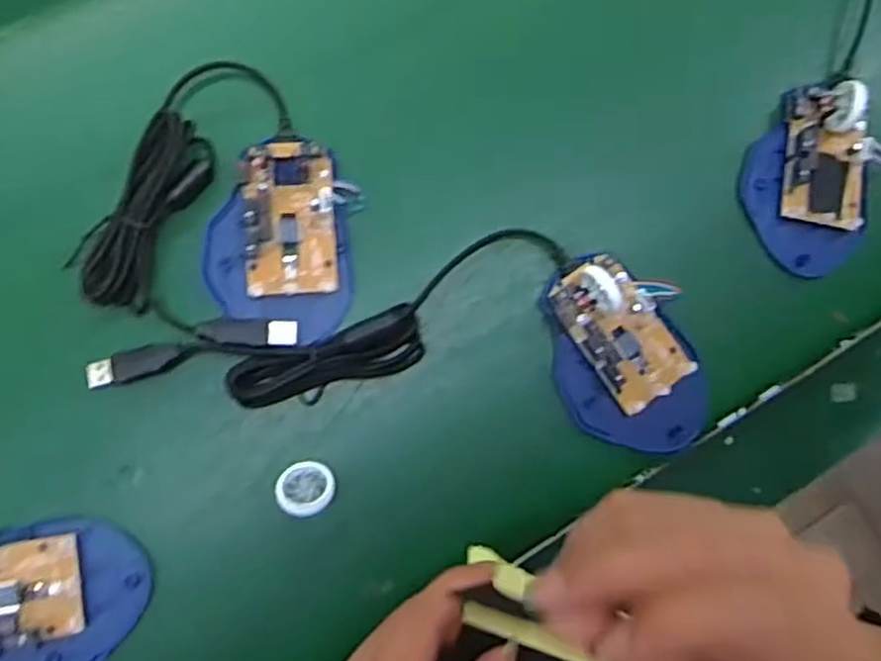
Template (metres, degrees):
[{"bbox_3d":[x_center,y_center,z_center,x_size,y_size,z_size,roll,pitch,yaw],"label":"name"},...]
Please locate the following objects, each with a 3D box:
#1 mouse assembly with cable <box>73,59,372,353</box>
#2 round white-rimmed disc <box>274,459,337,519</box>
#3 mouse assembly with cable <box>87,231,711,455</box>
[{"bbox_3d":[-0.099,-0.062,0.364,0.125,0.017,0.134,19,84,-10],"label":"mouse assembly with cable"},{"bbox_3d":[-0.066,0.077,0.353,0.027,0.017,0.024,-6,89,-12],"label":"round white-rimmed disc"},{"bbox_3d":[-0.009,-0.007,0.361,0.299,0.031,0.103,8,83,-7],"label":"mouse assembly with cable"}]

